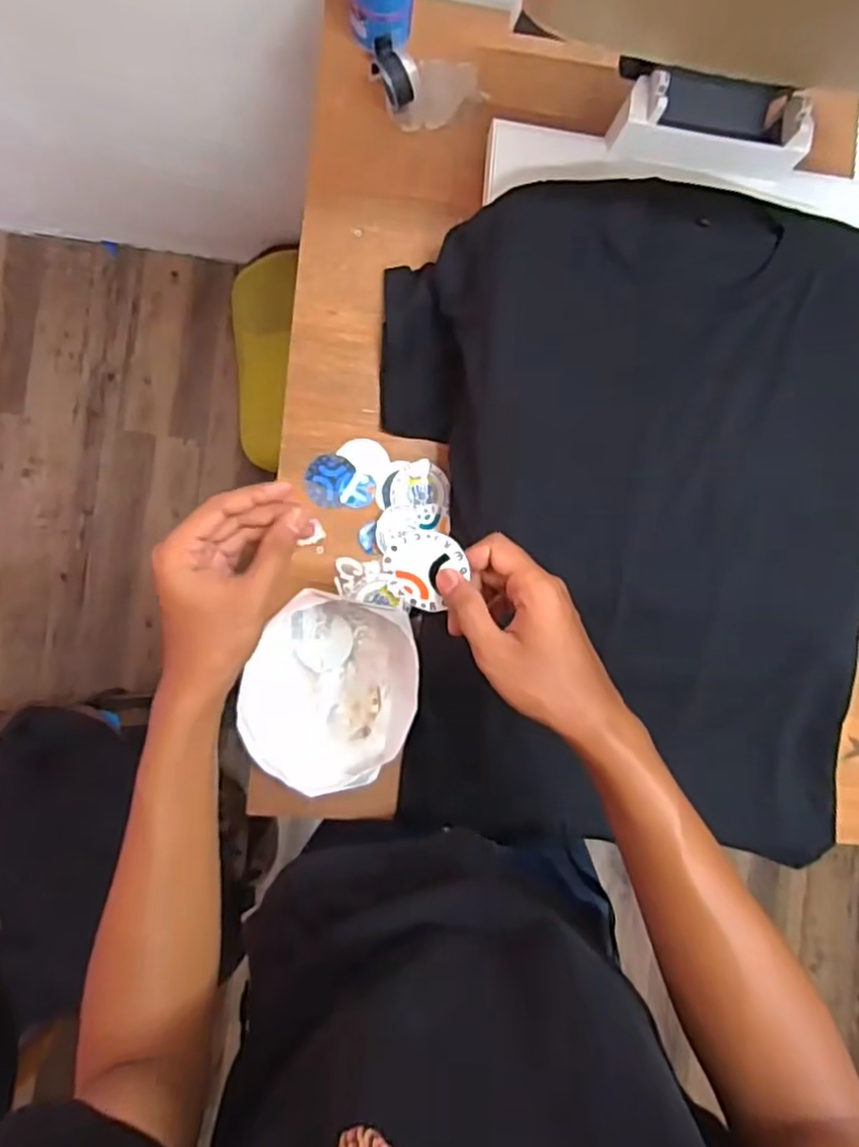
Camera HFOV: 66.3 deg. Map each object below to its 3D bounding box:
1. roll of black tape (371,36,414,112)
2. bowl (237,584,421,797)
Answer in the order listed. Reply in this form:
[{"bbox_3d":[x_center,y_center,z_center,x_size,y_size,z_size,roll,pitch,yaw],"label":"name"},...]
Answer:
[{"bbox_3d":[-0.039,-0.523,0.689,0.034,0.037,0.072,-15,91,-8],"label":"roll of black tape"},{"bbox_3d":[-0.097,0.119,0.653,0.167,0.051,0.190,16,87,-7],"label":"bowl"}]

